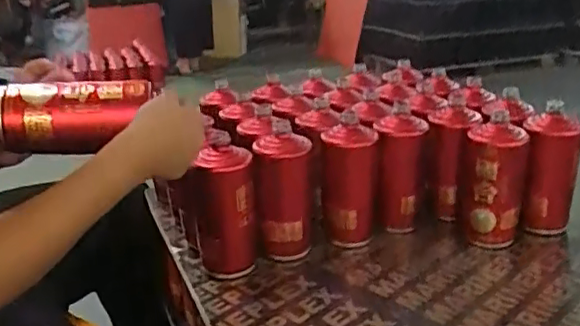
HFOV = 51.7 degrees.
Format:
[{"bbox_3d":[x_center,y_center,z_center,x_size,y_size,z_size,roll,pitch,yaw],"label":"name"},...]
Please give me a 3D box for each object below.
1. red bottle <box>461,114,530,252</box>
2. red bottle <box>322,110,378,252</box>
[{"bbox_3d":[0.293,0.031,0.863,0.082,0.183,0.076,6,24,19],"label":"red bottle"},{"bbox_3d":[0.086,0.032,0.874,0.079,0.182,0.066,0,23,5],"label":"red bottle"}]

